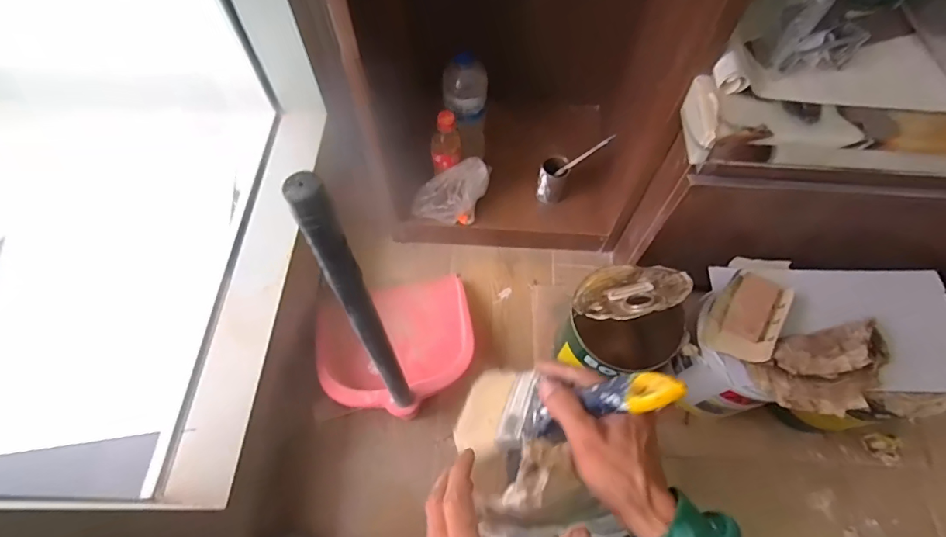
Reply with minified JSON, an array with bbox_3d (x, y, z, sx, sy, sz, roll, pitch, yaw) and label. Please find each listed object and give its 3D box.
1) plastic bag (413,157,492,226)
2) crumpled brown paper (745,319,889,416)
[{"bbox_3d":[-0.036,-0.133,0.889,0.146,0.089,0.078,-21,66,-11],"label":"plastic bag"},{"bbox_3d":[0.465,0.132,0.631,0.176,0.053,0.109,-12,64,-7],"label":"crumpled brown paper"}]

